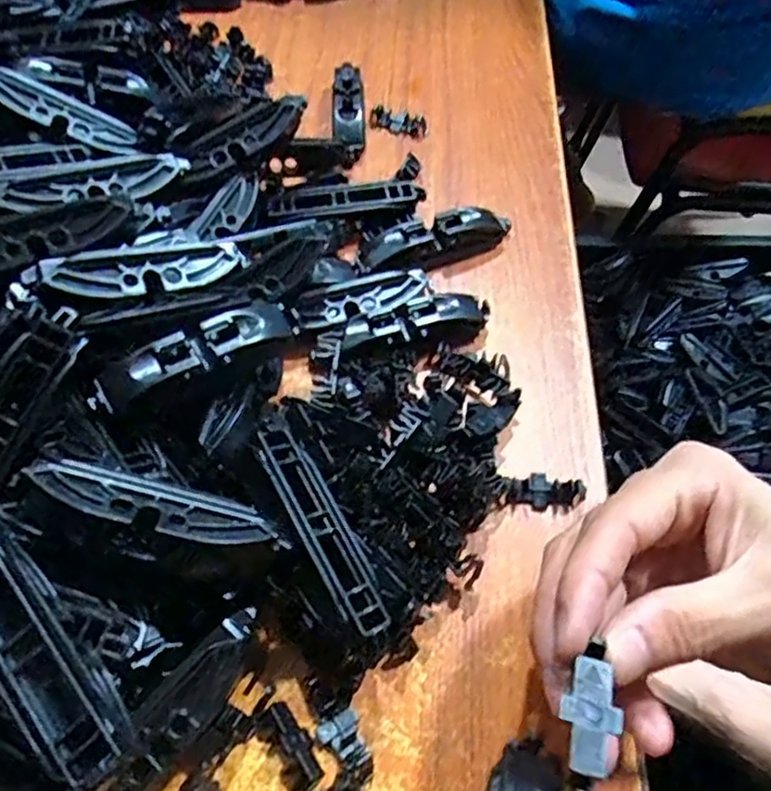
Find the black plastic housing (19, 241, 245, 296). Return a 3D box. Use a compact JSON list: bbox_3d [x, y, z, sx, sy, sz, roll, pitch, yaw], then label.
[{"bbox_3d":[-0.094,-0.049,0.253,0.079,0.009,0.016,-14,56,-29],"label":"black plastic housing"}]

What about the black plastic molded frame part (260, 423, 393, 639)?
[{"bbox_3d":[-0.021,0.041,0.210,0.016,0.017,0.073,-26,61,-15],"label":"black plastic molded frame part"}]

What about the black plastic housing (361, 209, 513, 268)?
[{"bbox_3d":[0.027,-0.076,0.320,0.074,0.017,0.019,-20,59,-12],"label":"black plastic housing"}]

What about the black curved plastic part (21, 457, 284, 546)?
[{"bbox_3d":[-0.069,0.032,0.193,0.071,0.007,0.016,17,57,-9],"label":"black curved plastic part"}]

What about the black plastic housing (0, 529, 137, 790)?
[{"bbox_3d":[-0.090,0.067,0.168,0.020,0.020,0.073,-36,64,-21],"label":"black plastic housing"}]

